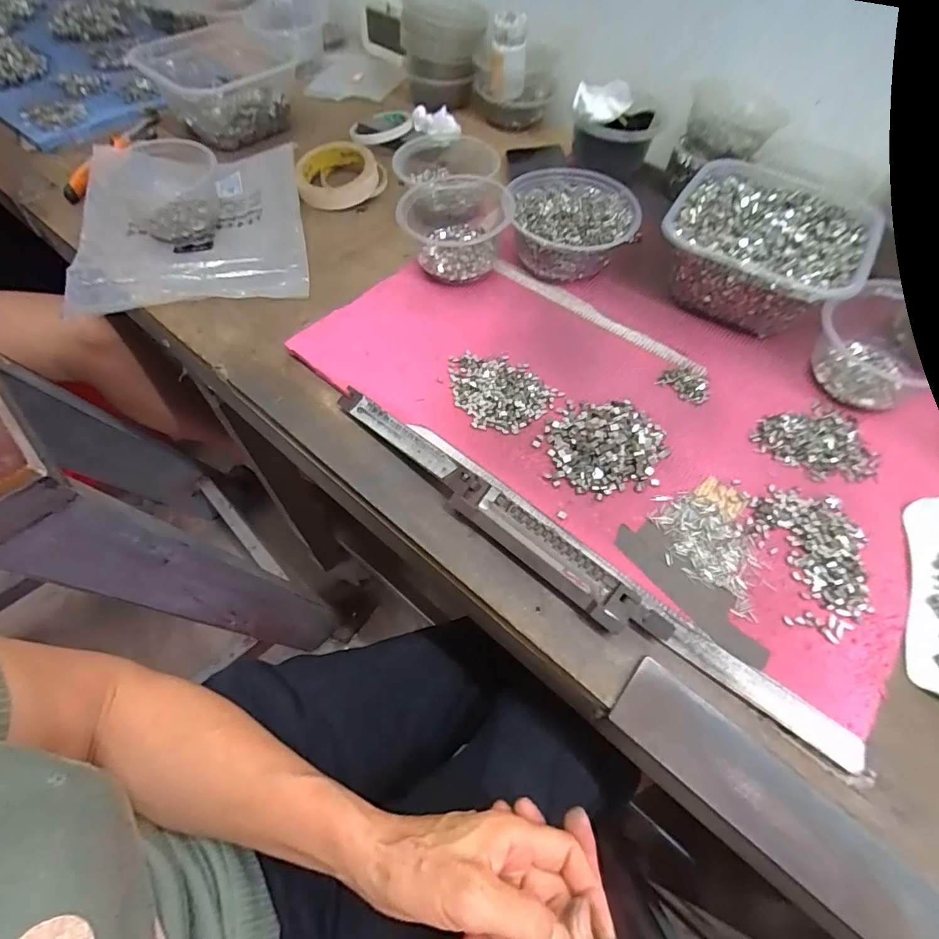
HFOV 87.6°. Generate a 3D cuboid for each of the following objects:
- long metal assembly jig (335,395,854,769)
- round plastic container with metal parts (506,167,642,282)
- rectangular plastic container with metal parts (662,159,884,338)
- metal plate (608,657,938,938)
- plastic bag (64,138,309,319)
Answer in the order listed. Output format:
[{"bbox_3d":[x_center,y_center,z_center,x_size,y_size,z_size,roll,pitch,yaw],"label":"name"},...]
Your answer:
[{"bbox_3d":[0.059,0.059,0.352,0.426,0.018,0.032,36,63,18],"label":"long metal assembly jig"},{"bbox_3d":[0.106,-0.255,0.509,0.124,0.055,0.121,1,58,-2],"label":"round plastic container with metal parts"},{"bbox_3d":[0.285,-0.219,0.486,0.175,0.066,0.175,26,63,14],"label":"rectangular plastic container with metal parts"},{"bbox_3d":[0.196,0.211,0.277,0.246,0.009,0.047,37,64,19],"label":"metal plate"},{"bbox_3d":[-0.313,-0.285,0.548,0.238,0.027,0.269,-9,59,-8],"label":"plastic bag"}]

